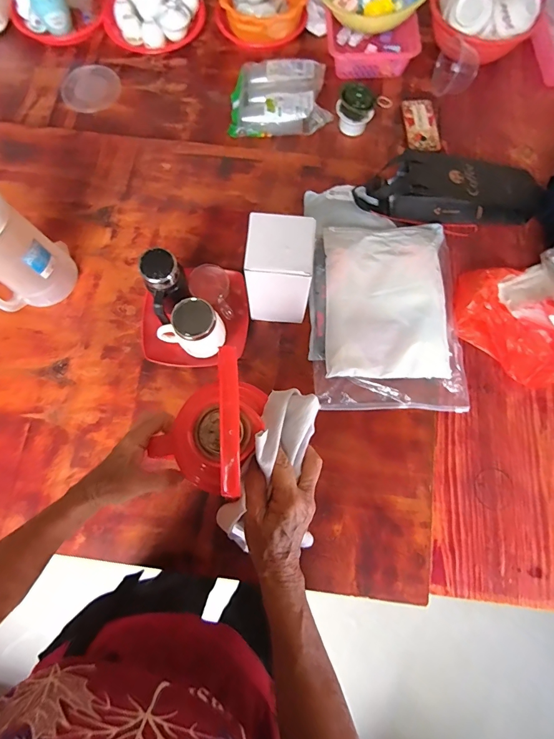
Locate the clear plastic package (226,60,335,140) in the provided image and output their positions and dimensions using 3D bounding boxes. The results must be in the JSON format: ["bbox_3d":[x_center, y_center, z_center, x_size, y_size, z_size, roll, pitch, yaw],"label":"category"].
[{"bbox_3d":[-0.001,-0.651,0.888,0.233,0.067,0.183,-6,75,-1],"label":"clear plastic package"}]

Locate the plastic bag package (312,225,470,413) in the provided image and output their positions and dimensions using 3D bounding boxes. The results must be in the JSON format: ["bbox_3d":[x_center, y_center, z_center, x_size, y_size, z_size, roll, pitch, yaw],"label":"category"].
[{"bbox_3d":[0.218,-0.117,0.736,0.291,0.079,0.384,2,73,2],"label":"plastic bag package"}]

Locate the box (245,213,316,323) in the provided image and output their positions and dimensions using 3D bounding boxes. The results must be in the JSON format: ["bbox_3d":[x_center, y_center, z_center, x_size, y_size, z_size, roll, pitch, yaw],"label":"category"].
[{"bbox_3d":[0.005,-0.173,0.680,0.109,0.195,0.109,8,76,2],"label":"box"}]

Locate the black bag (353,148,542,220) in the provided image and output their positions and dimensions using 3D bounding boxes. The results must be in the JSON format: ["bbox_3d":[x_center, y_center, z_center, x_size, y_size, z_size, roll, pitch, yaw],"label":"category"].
[{"bbox_3d":[0.371,-0.385,0.797,0.390,0.098,0.131,-3,75,0],"label":"black bag"}]

